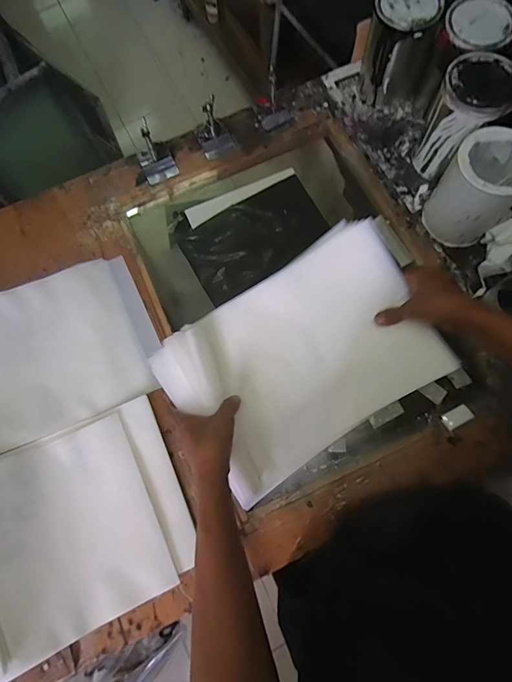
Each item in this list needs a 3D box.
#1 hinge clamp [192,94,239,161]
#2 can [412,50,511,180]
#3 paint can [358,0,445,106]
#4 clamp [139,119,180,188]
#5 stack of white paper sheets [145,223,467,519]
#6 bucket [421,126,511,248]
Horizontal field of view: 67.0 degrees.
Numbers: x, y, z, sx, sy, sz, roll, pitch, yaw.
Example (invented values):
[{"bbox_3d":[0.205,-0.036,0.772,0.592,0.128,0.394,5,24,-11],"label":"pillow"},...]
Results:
[{"bbox_3d":[-0.077,-0.396,0.708,0.070,0.083,0.061,-22,74,-4],"label":"hinge clamp"},{"bbox_3d":[0.330,-0.353,0.627,0.100,0.159,0.102,-1,74,2],"label":"can"},{"bbox_3d":[0.246,-0.515,0.685,0.099,0.157,0.105,-1,74,2],"label":"paint can"},{"bbox_3d":[-0.185,-0.343,0.696,0.062,0.086,0.063,-22,74,-4],"label":"clamp"},{"bbox_3d":[0.063,0.027,0.558,0.351,0.117,0.250,-32,75,-7],"label":"stack of white paper sheets"},{"bbox_3d":[0.345,-0.234,0.606,0.108,0.151,0.113,-1,74,2],"label":"bucket"}]

